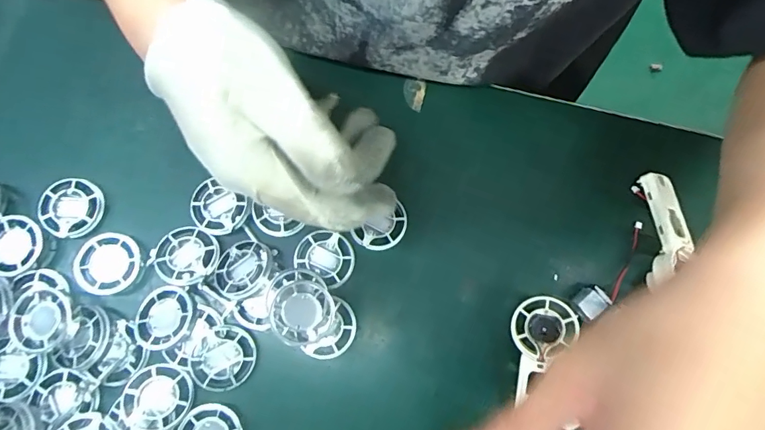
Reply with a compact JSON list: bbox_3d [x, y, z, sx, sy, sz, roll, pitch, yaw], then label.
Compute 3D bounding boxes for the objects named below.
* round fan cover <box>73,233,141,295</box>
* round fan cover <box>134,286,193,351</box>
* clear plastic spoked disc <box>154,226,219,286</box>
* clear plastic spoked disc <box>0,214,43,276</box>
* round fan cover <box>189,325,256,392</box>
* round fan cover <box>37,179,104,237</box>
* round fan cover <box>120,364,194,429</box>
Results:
[{"bbox_3d":[-0.177,0.031,0.295,0.038,0.007,0.038,0,79,-2],"label":"round fan cover"},{"bbox_3d":[-0.137,0.063,0.284,0.037,0.009,0.037,0,79,-2],"label":"round fan cover"},{"bbox_3d":[-0.127,0.026,0.295,0.040,0.006,0.037,0,79,-2],"label":"clear plastic spoked disc"},{"bbox_3d":[-0.240,0.020,0.298,0.035,0.011,0.038,0,79,-2],"label":"clear plastic spoked disc"},{"bbox_3d":[-0.098,0.089,0.281,0.034,0.006,0.038,41,80,6],"label":"round fan cover"},{"bbox_3d":[-0.205,-0.005,0.303,0.038,0.007,0.039,0,79,-2],"label":"round fan cover"},{"bbox_3d":[-0.135,0.110,0.275,0.038,0.007,0.037,0,79,-2],"label":"round fan cover"}]

